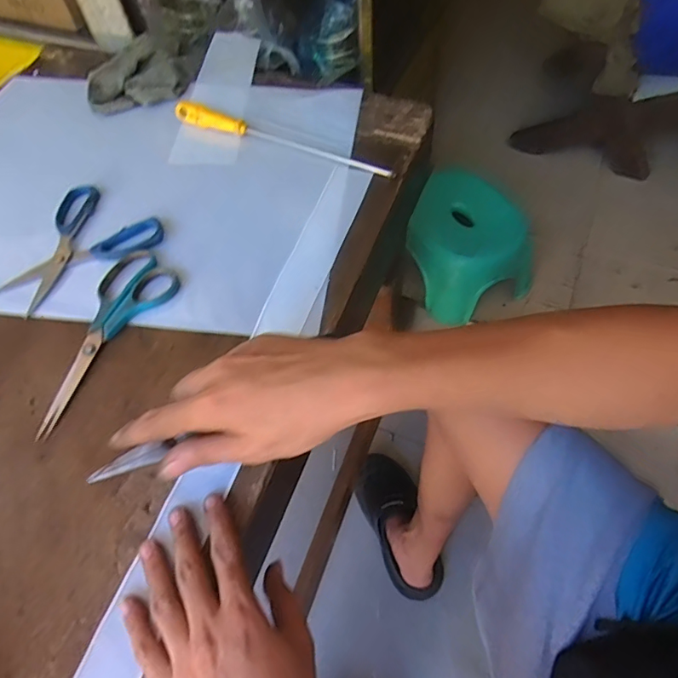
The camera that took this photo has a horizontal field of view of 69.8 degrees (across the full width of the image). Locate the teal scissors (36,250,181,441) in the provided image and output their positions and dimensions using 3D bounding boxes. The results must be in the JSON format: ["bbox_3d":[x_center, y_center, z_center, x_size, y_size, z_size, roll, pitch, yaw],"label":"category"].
[{"bbox_3d":[-0.229,-0.005,0.461,0.070,0.009,0.198,19,61,16],"label":"teal scissors"}]

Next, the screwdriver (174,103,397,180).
[{"bbox_3d":[-0.071,-0.248,0.592,0.297,0.025,0.023,19,61,16],"label":"screwdriver"}]

